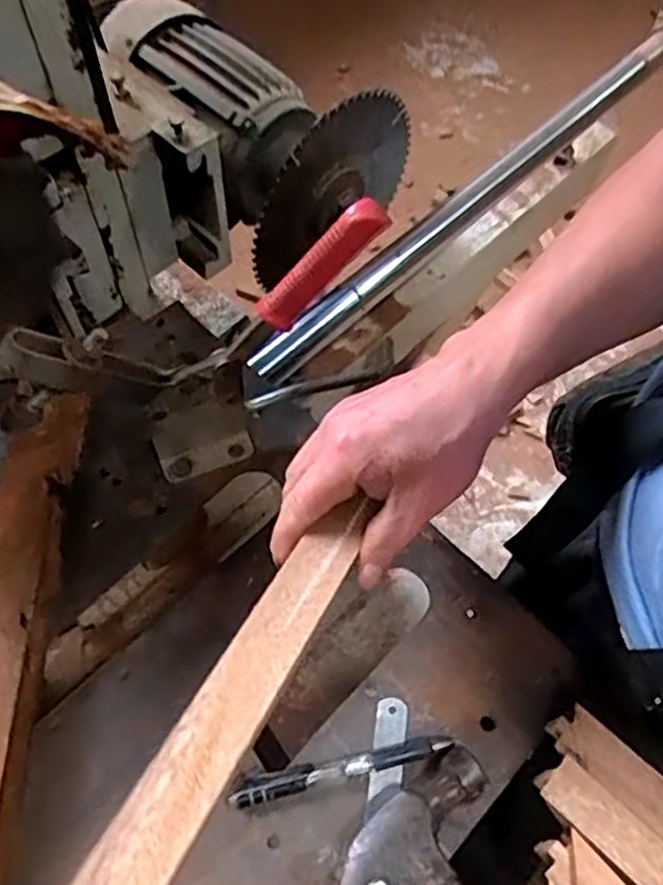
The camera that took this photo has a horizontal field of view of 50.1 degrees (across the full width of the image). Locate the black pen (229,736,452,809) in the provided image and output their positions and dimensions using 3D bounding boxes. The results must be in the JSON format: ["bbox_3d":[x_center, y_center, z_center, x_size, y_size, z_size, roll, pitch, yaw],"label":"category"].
[{"bbox_3d":[0.006,0.203,0.441,0.137,0.010,0.013,-11,64,-10],"label":"black pen"}]

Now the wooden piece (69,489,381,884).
[{"bbox_3d":[-0.040,0.109,0.306,0.031,0.014,0.236,27,48,10],"label":"wooden piece"}]

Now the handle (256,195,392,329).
[{"bbox_3d":[-0.007,-0.104,0.420,0.096,0.028,0.015,-41,65,25],"label":"handle"}]

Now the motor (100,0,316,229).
[{"bbox_3d":[-0.139,-0.388,0.820,0.261,0.135,0.133,42,68,16],"label":"motor"}]

